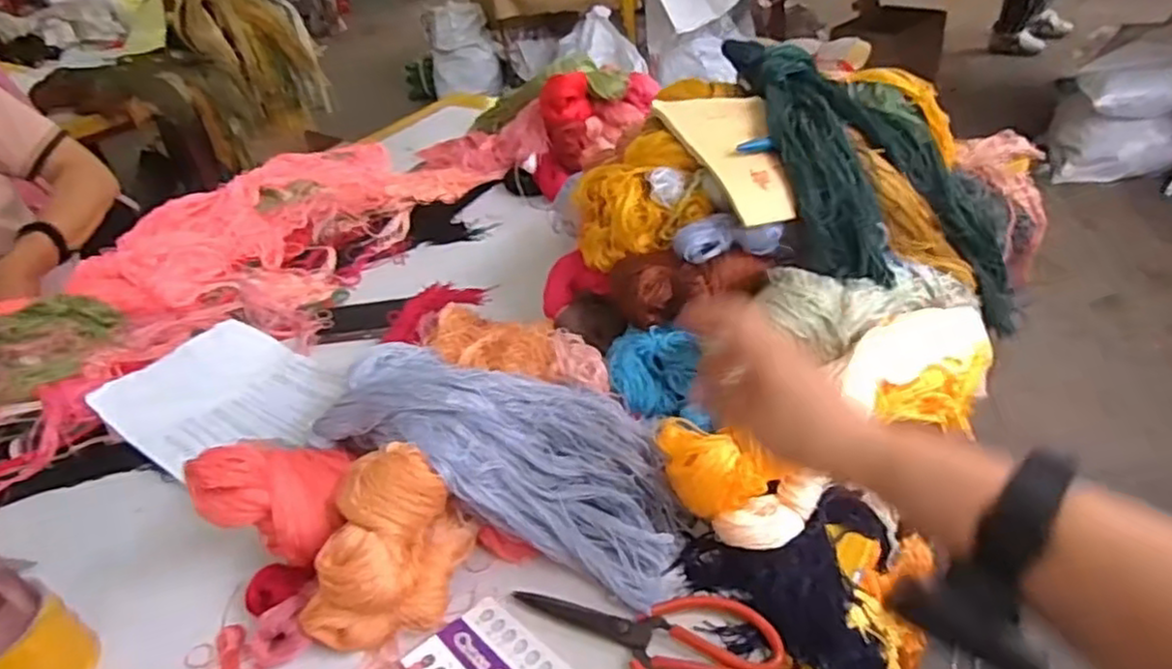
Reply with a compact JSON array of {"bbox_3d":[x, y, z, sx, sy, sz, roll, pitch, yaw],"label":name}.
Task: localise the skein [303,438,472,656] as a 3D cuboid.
[{"bbox_3d":[-0.157,0.168,0.547,0.087,0.116,0.130,15,42,28],"label":"skein"}]

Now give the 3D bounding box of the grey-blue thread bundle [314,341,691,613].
[{"bbox_3d":[-0.073,0.095,0.606,0.351,0.088,0.127,26,45,10],"label":"grey-blue thread bundle"}]

